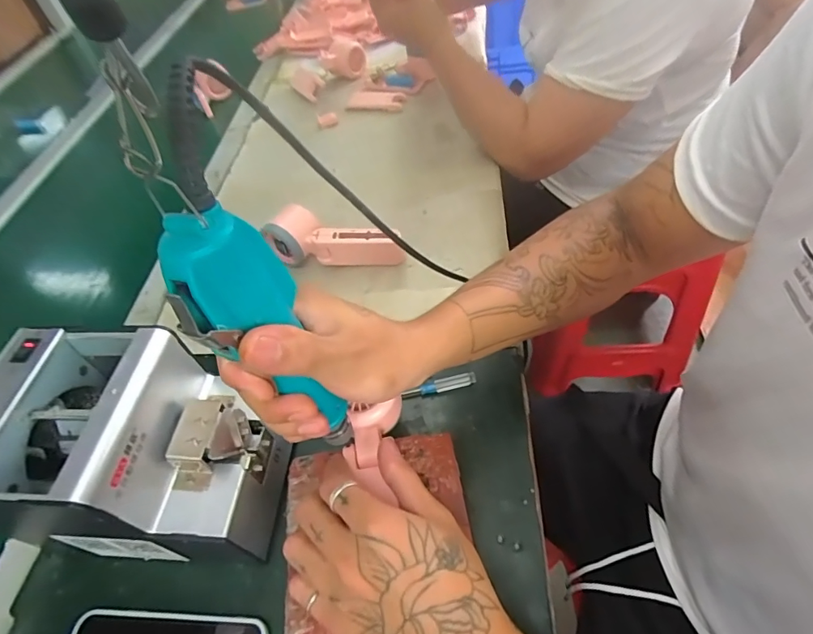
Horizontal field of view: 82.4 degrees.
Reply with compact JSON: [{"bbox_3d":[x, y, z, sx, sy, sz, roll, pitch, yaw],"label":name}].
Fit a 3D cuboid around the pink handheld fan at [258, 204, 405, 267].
[{"bbox_3d":[-0.086,-0.091,0.547,0.164,0.053,0.046,1,52,7],"label":"pink handheld fan"}]

